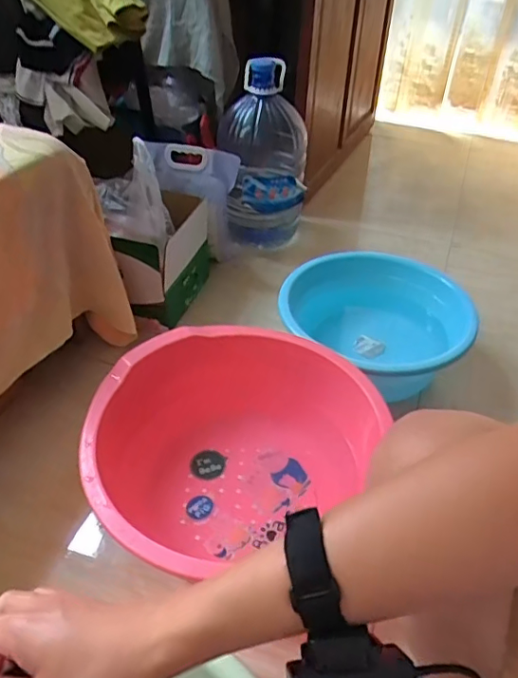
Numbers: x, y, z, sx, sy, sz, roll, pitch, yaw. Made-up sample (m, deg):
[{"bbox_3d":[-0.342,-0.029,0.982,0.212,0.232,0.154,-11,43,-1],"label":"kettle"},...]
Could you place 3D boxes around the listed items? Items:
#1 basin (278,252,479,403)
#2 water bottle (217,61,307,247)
[{"bbox_3d":[0.262,-0.016,1.172,0.369,0.187,0.369,1,41,-1],"label":"basin"},{"bbox_3d":[0.008,-0.473,1.460,0.238,0.453,0.186,3,41,2],"label":"water bottle"}]

